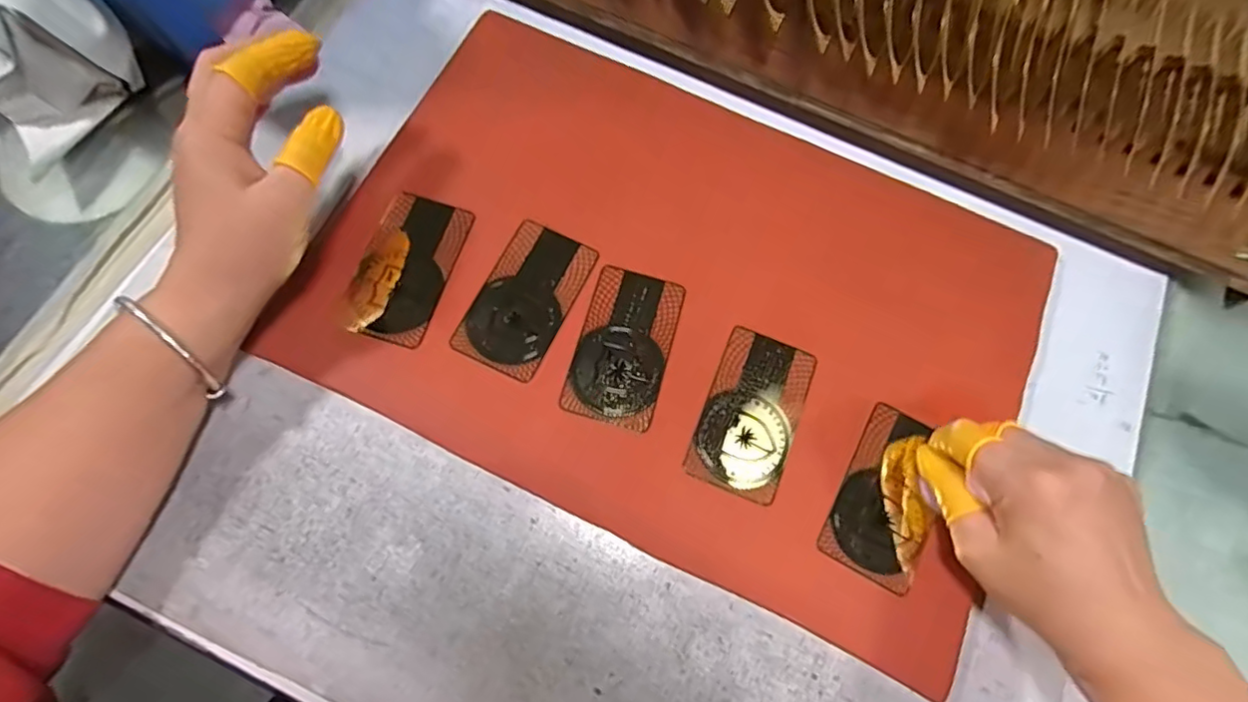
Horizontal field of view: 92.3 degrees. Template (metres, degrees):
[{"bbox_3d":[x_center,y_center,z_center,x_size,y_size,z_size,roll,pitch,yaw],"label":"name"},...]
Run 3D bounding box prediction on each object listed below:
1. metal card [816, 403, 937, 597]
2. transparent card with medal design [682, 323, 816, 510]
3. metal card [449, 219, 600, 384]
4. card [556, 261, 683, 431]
[{"bbox_3d":[0.135,0.074,0.306,0.048,0.006,0.084,30,72,4],"label":"metal card"},{"bbox_3d":[0.068,0.032,0.313,0.048,0.004,0.086,22,72,4],"label":"transparent card with medal design"},{"bbox_3d":[-0.053,-0.029,0.324,0.048,0.004,0.084,26,72,5],"label":"metal card"},{"bbox_3d":[0.001,-0.003,0.320,0.048,0.004,0.085,16,72,2],"label":"card"}]

